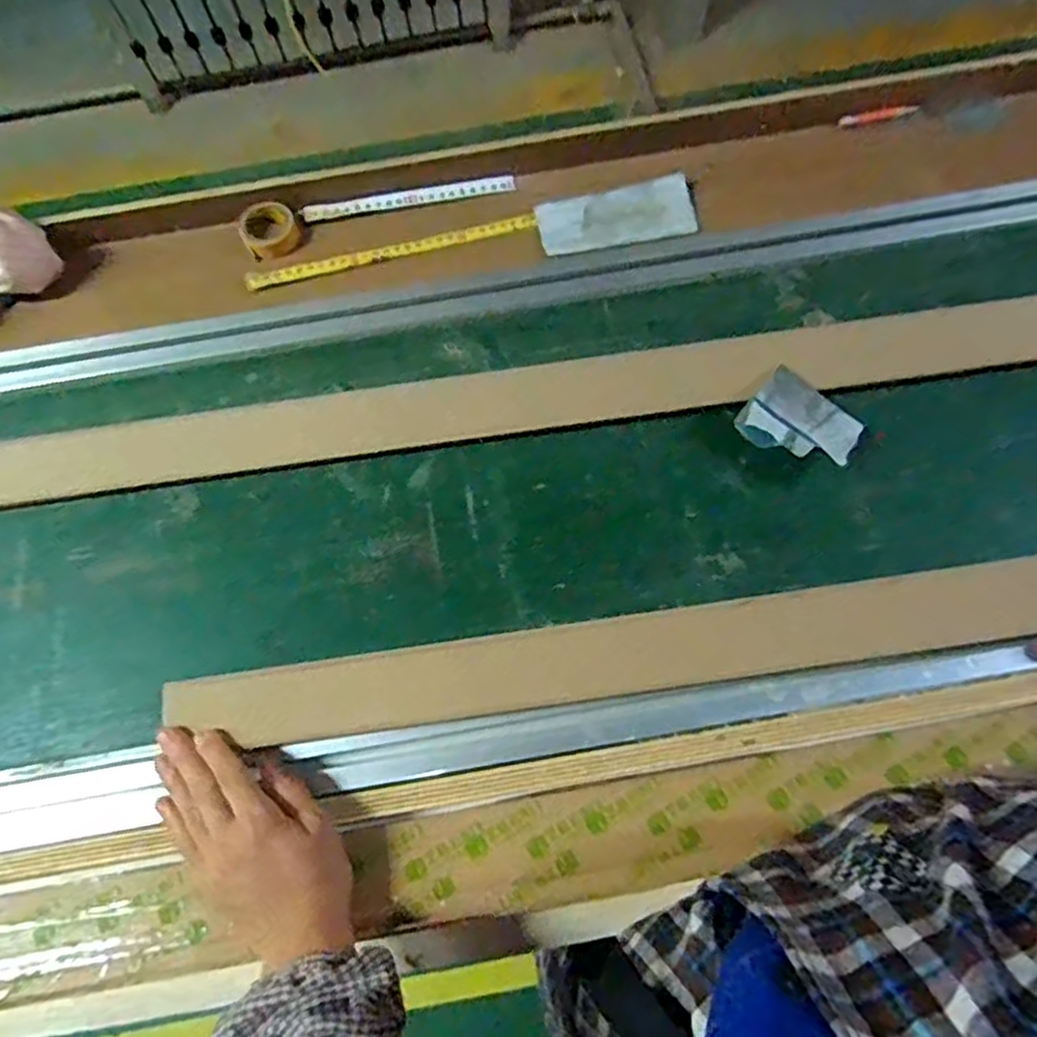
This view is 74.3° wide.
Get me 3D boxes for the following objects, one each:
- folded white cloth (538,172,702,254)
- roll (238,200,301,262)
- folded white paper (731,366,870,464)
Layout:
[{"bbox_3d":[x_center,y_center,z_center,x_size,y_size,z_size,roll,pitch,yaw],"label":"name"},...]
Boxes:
[{"bbox_3d":[0.090,-0.275,0.623,0.140,0.017,0.061,-10,70,-2],"label":"folded white cloth"},{"bbox_3d":[-0.229,-0.267,0.632,0.050,0.026,0.046,-31,72,-9],"label":"roll"},{"bbox_3d":[0.210,-0.072,0.506,0.080,0.039,0.059,37,77,14],"label":"folded white paper"}]

